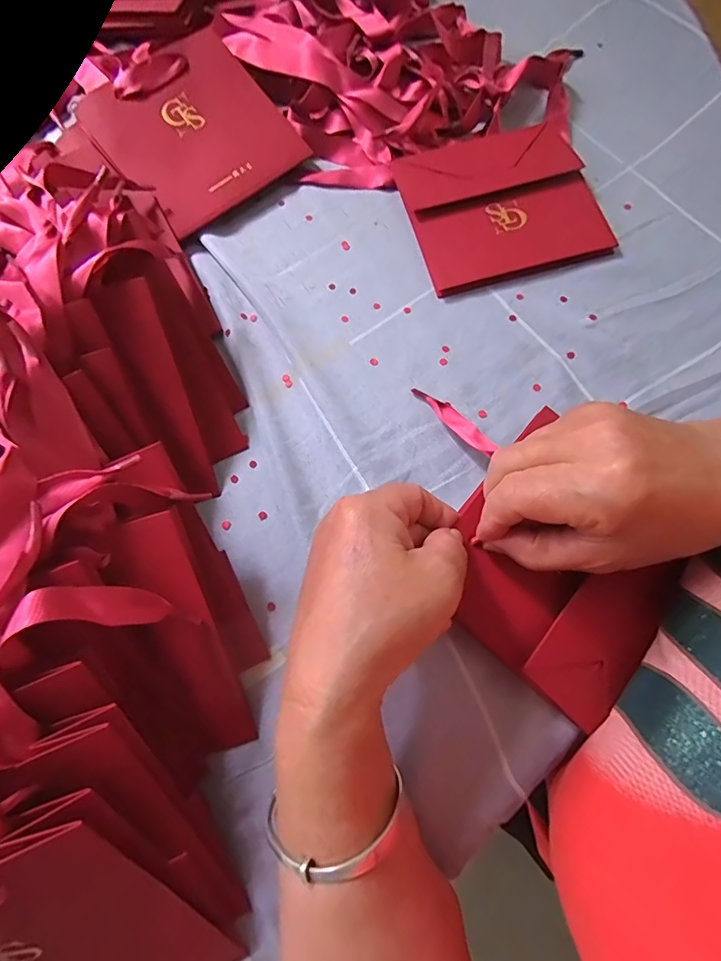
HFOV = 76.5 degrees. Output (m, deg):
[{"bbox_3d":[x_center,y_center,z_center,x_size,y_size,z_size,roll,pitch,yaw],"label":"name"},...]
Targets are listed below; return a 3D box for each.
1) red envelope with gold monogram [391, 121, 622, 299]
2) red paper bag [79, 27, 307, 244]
[{"bbox_3d":[0.109,-0.221,0.359,0.135,0.018,0.143,-16,70,0],"label":"red envelope with gold monogram"},{"bbox_3d":[-0.139,-0.296,0.386,0.140,0.009,0.142,-40,90,-11],"label":"red paper bag"}]

